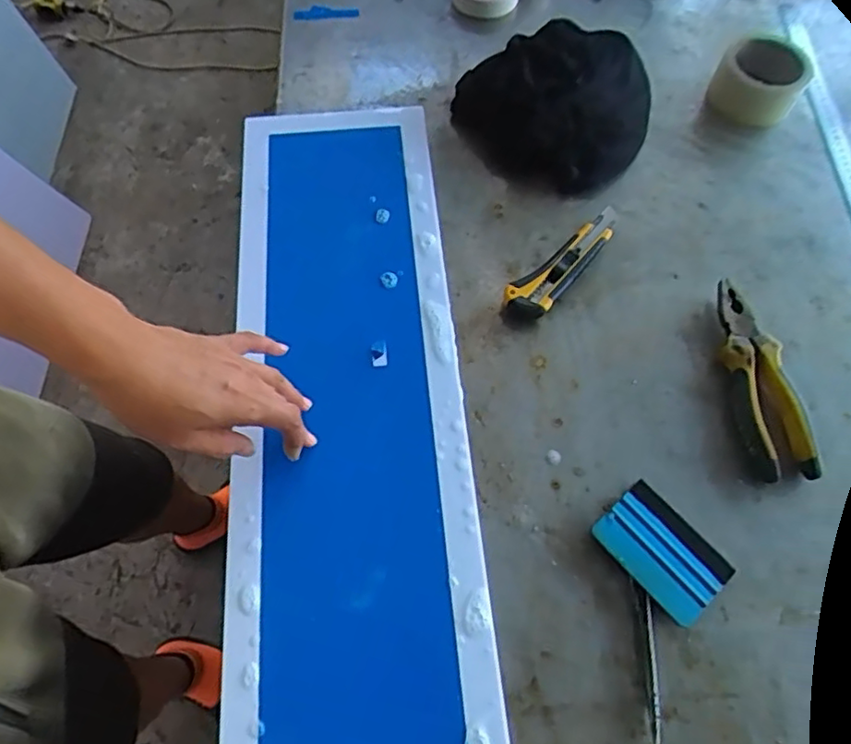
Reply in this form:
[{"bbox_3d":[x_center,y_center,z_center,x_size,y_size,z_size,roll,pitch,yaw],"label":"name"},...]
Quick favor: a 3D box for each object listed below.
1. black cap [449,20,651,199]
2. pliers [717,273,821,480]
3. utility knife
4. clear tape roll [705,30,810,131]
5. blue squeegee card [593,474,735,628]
[{"bbox_3d":[0.143,-0.316,0.702,0.207,0.075,0.224,-1,64,1],"label":"black cap"},{"bbox_3d":[0.292,0.003,0.565,0.054,0.031,0.188,-5,64,-1],"label":"pliers"},{"bbox_3d":[0.143,-0.109,0.622,0.159,0.023,0.038,-41,70,-17],"label":"utility knife"},{"bbox_3d":[0.377,-0.331,0.713,0.091,0.054,0.099,-1,64,1],"label":"clear tape roll"},{"bbox_3d":[0.187,0.141,0.503,0.068,0.008,0.097,-35,67,-23],"label":"blue squeegee card"}]

